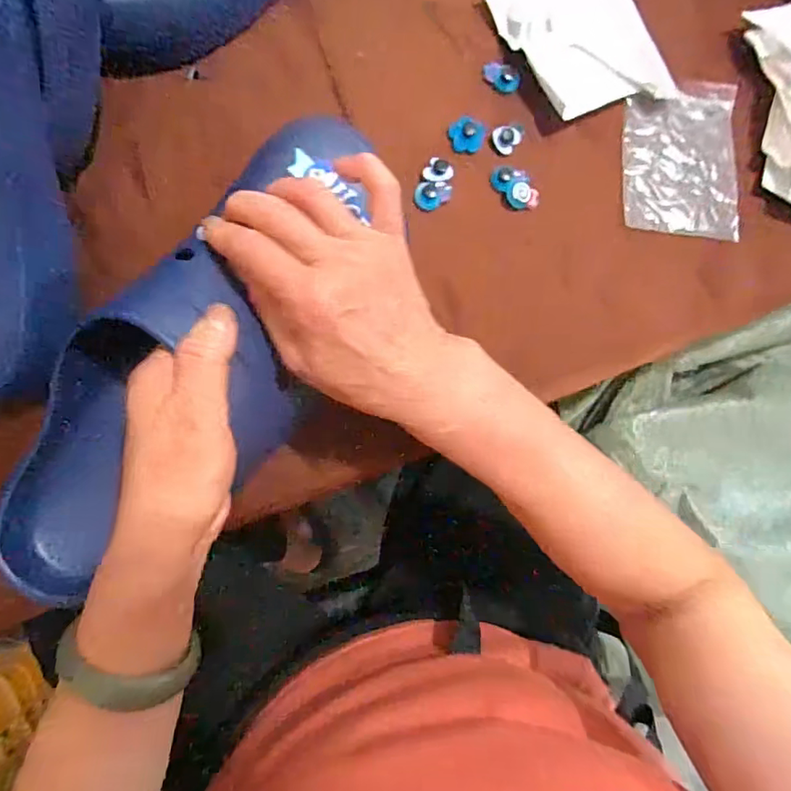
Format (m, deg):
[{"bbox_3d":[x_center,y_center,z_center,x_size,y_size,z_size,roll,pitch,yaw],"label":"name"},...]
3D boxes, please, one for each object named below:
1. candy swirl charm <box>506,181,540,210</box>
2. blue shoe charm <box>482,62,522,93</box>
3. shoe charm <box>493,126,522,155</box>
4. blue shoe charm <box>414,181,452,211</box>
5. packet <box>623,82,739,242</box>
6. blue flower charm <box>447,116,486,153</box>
[{"bbox_3d":[0.090,-0.140,0.382,0.023,0.007,0.018,7,84,-6],"label":"candy swirl charm"},{"bbox_3d":[0.076,-0.229,0.390,0.028,0.005,0.019,42,81,-1],"label":"blue shoe charm"},{"bbox_3d":[0.078,-0.181,0.383,0.018,0.005,0.018,37,81,-2],"label":"shoe charm"},{"bbox_3d":[0.026,-0.138,0.376,0.026,0.007,0.017,-7,85,-8],"label":"blue shoe charm"},{"bbox_3d":[0.207,-0.174,0.392,0.082,0.006,0.119,5,84,-6],"label":"packet"},{"bbox_3d":[0.050,-0.182,0.380,0.024,0.008,0.022,1,84,-7],"label":"blue flower charm"}]

